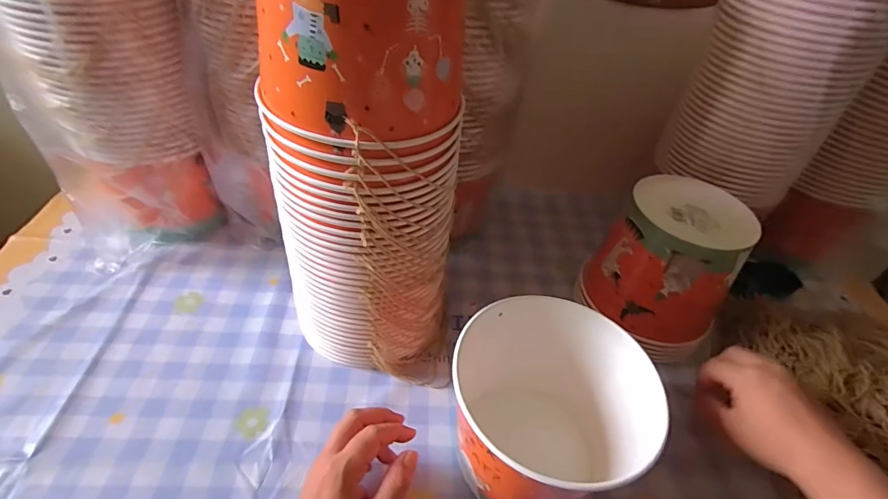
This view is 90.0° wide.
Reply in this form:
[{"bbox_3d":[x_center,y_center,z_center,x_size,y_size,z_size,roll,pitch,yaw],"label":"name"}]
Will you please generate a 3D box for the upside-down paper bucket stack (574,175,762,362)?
[{"bbox_3d":[0.253,0.027,0.516,0.136,0.169,0.148,-29,53,-33],"label":"upside-down paper bucket stack"}]

